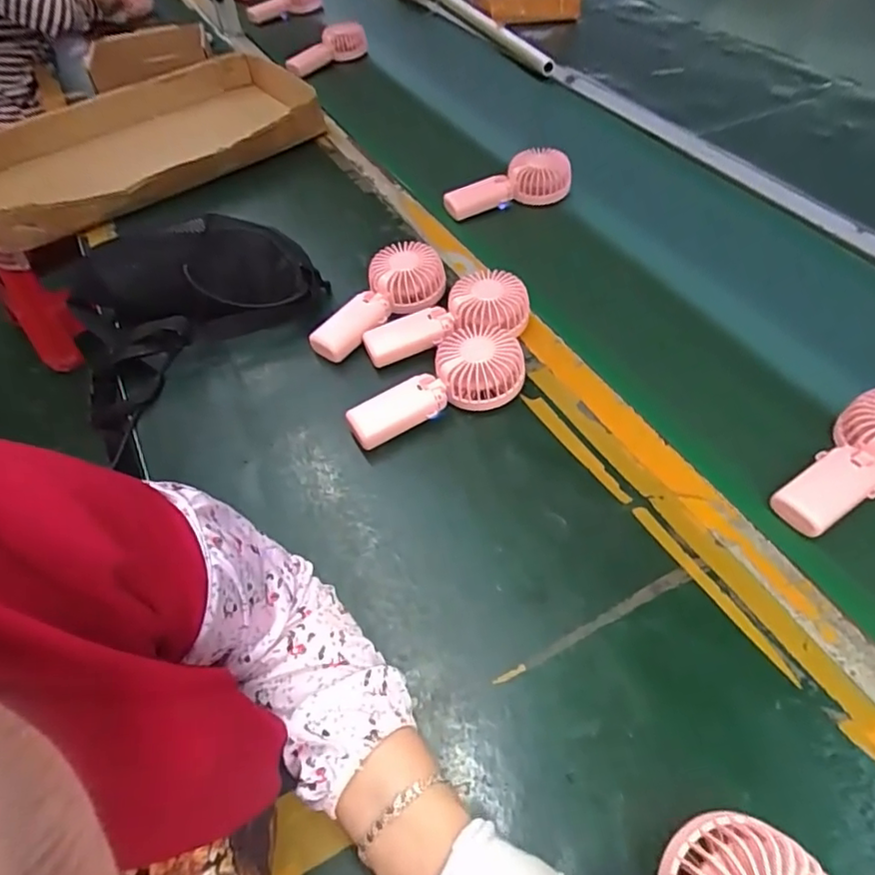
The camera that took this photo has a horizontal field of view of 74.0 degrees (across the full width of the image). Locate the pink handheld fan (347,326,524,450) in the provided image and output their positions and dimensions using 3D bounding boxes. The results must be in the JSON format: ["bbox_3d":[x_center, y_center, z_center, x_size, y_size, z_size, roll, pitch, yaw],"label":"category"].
[{"bbox_3d":[0.000,-0.048,0.568,0.182,0.048,0.091,-31,57,-19],"label":"pink handheld fan"}]

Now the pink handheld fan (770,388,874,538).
[{"bbox_3d":[0.365,0.024,0.505,0.170,0.033,0.082,-34,57,-6],"label":"pink handheld fan"}]

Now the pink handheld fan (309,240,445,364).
[{"bbox_3d":[-0.061,-0.149,0.652,0.077,0.052,0.174,29,59,23],"label":"pink handheld fan"}]

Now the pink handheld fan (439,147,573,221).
[{"bbox_3d":[0.099,-0.349,0.816,0.180,0.074,0.063,-20,54,-12],"label":"pink handheld fan"}]

